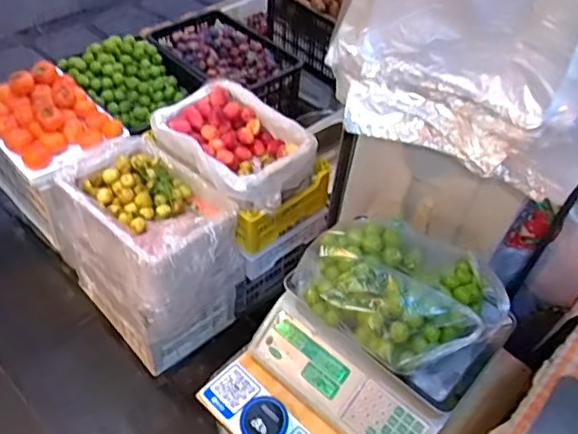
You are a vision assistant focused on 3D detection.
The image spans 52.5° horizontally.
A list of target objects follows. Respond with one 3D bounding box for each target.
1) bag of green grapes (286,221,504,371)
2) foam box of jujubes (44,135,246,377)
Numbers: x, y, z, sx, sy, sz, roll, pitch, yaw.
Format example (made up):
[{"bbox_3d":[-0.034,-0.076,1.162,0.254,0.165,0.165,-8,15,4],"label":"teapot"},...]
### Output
[{"bbox_3d":[0.177,0.106,0.917,0.243,0.097,0.271,-31,59,-29],"label":"bag of green grapes"},{"bbox_3d":[-0.363,0.094,1.523,0.303,0.455,0.441,-33,60,-30],"label":"foam box of jujubes"}]

